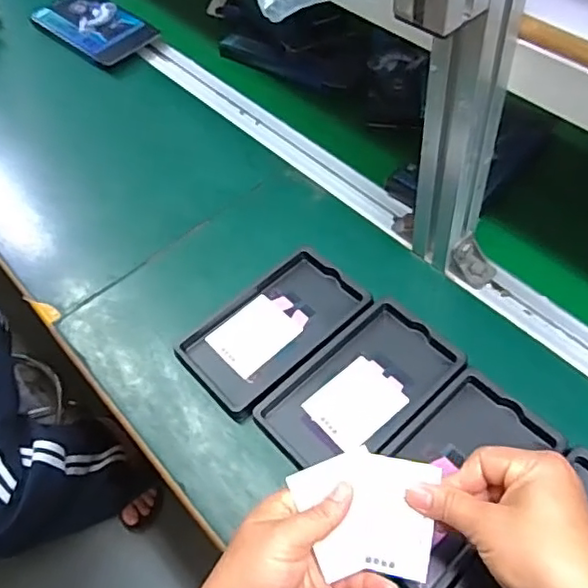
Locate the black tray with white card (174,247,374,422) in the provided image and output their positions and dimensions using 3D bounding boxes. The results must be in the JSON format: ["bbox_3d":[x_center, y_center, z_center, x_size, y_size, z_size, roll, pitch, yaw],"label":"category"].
[{"bbox_3d":[-0.020,0.028,0.531,0.158,0.018,0.102,-40,61,-22],"label":"black tray with white card"}]

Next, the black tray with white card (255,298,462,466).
[{"bbox_3d":[0.055,0.078,0.491,0.156,0.015,0.098,-38,60,-21],"label":"black tray with white card"}]

